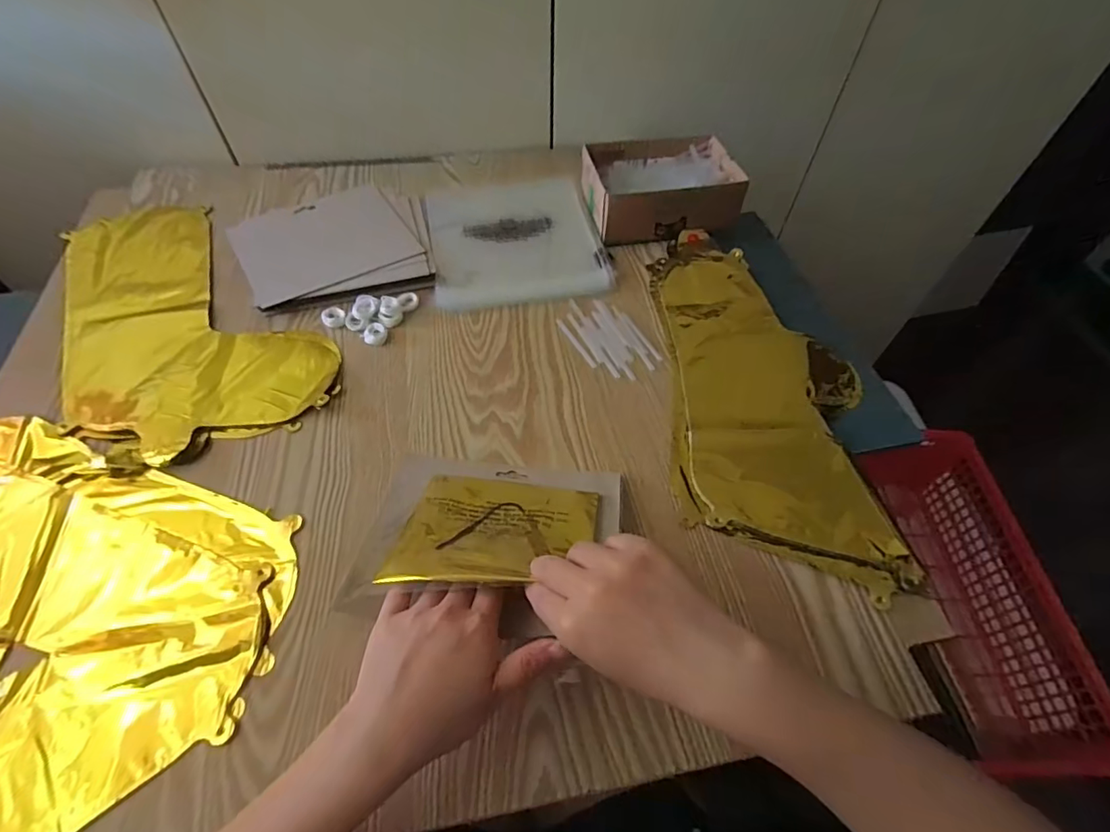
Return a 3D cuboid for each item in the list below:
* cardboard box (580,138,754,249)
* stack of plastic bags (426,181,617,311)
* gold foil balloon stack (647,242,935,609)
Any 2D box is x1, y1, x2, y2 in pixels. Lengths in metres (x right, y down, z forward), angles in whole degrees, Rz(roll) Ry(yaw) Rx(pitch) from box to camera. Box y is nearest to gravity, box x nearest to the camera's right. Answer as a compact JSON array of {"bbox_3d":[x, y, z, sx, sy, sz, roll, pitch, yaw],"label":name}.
[{"bbox_3d":[0.136,-0.295,0.668,0.188,0.067,0.141,-5,54,-5],"label":"cardboard box"},{"bbox_3d":[-0.049,-0.221,0.640,0.203,0.019,0.208,-9,55,-7],"label":"stack of plastic bags"},{"bbox_3d":[0.212,-0.024,0.527,0.194,0.033,0.396,3,54,1],"label":"gold foil balloon stack"}]

